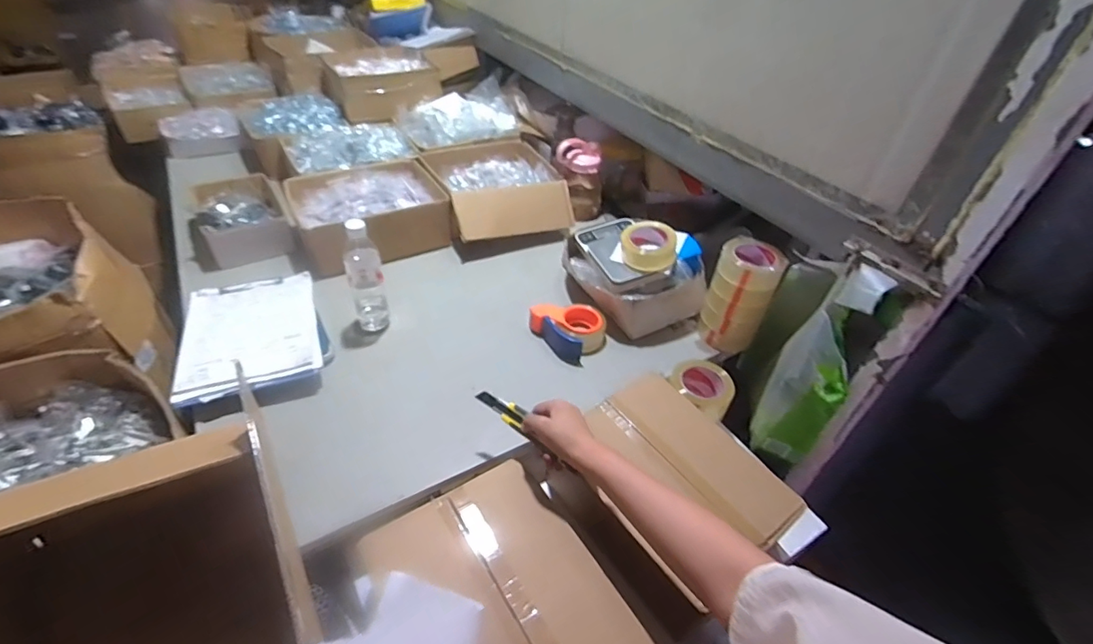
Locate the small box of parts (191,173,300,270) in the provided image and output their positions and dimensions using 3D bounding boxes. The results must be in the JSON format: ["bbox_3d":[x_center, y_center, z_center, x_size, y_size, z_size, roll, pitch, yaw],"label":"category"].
[{"bbox_3d":[-0.715,-0.251,1.164,0.183,0.086,0.267,-20,47,-25],"label":"small box of parts"}]

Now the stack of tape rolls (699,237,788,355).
[{"bbox_3d":[0.379,-0.042,0.983,0.116,0.212,0.098,23,45,19],"label":"stack of tape rolls"}]

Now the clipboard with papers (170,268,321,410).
[{"bbox_3d":[-0.540,0.012,0.900,0.221,0.023,0.301,-13,45,-20],"label":"clipboard with papers"}]

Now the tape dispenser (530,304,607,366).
[{"bbox_3d":[0.049,0.010,0.995,0.117,0.055,0.140,-27,51,-31],"label":"tape dispenser"}]

